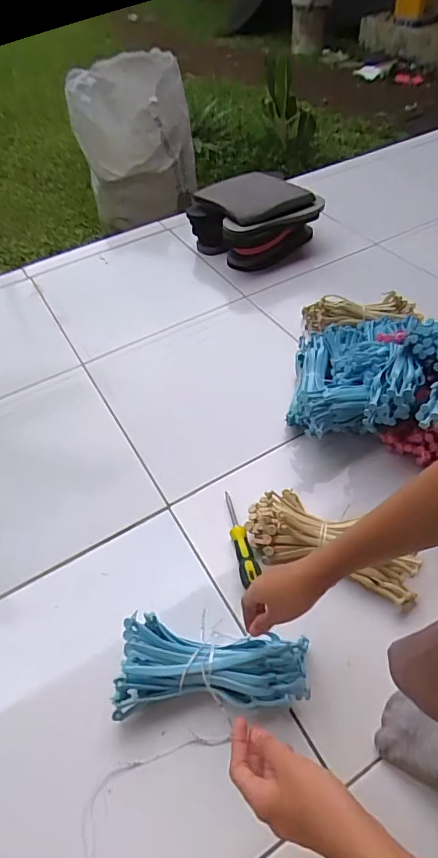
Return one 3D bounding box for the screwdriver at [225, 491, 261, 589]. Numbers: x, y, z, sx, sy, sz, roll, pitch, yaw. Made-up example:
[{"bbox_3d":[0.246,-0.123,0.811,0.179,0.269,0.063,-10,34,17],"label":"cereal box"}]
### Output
[{"bbox_3d":[0.031,0.154,0.656,0.027,0.026,0.146,-11,50,-4],"label":"screwdriver"}]

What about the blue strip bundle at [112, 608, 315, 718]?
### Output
[{"bbox_3d":[-0.007,0.274,0.523,0.214,0.043,0.090,2,50,1],"label":"blue strip bundle"}]

